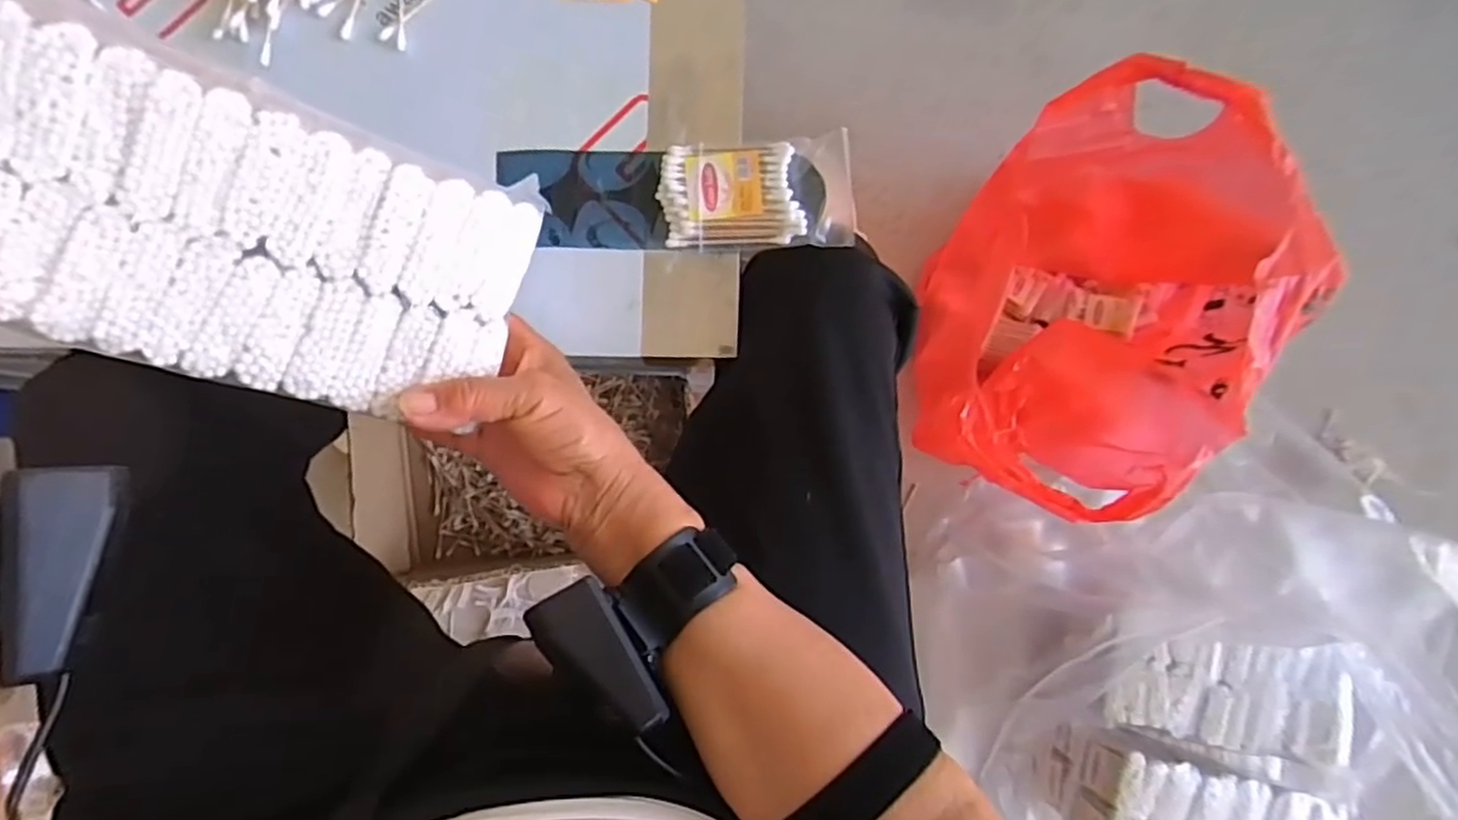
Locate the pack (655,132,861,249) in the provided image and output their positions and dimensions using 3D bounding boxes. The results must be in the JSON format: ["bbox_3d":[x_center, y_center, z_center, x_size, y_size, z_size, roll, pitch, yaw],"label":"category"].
[{"bbox_3d":[0.017,-0.128,0.432,0.111,0.016,0.064,-2,86,-1],"label":"pack"}]

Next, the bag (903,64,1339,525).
[{"bbox_3d":[0.364,-0.099,0.761,0.308,0.221,0.410,38,86,2],"label":"bag"}]

